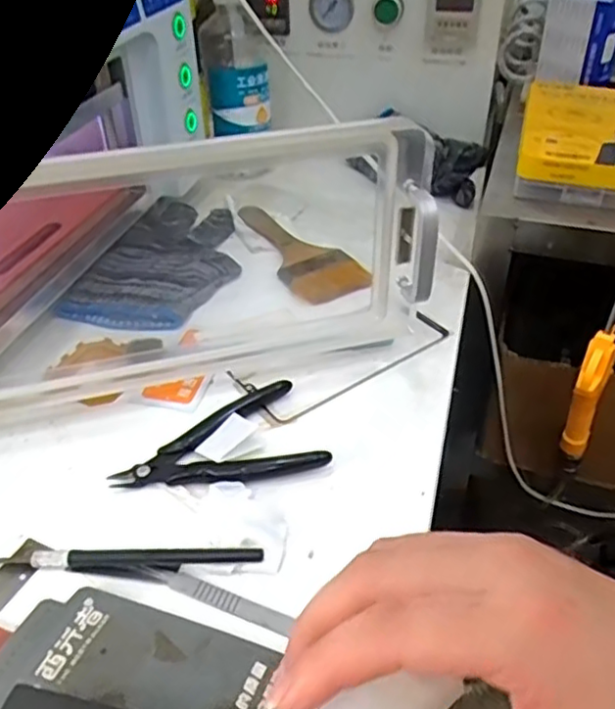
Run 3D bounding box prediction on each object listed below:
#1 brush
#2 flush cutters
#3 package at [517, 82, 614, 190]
[{"bbox_3d":[-0.012,-0.092,0.555,0.062,0.009,0.155,-21,44,-23],"label":"brush"},{"bbox_3d":[-0.056,0.053,0.384,0.116,0.011,0.074,-13,42,-16],"label":"flush cutters"},{"bbox_3d":[0.240,-0.191,0.556,0.106,0.022,0.181,11,40,15],"label":"package"}]

